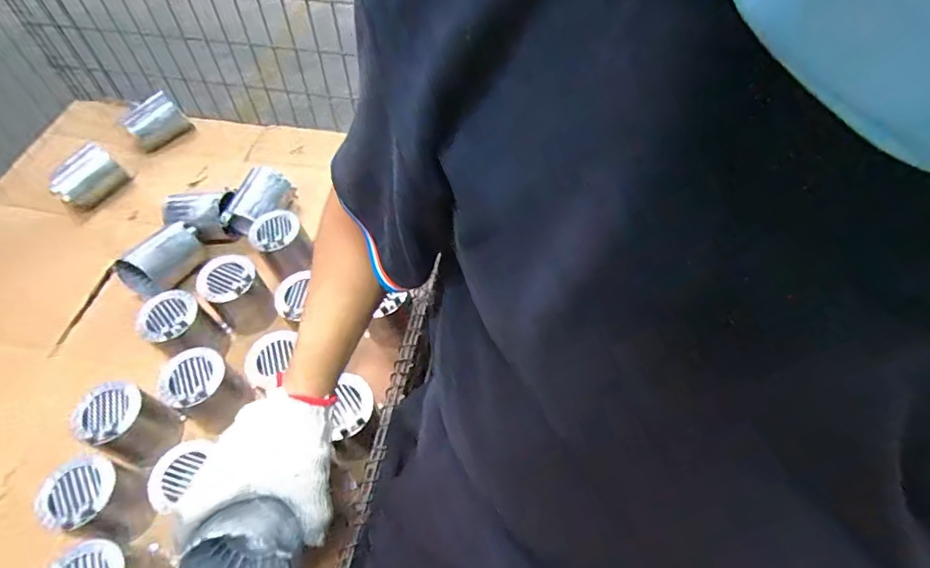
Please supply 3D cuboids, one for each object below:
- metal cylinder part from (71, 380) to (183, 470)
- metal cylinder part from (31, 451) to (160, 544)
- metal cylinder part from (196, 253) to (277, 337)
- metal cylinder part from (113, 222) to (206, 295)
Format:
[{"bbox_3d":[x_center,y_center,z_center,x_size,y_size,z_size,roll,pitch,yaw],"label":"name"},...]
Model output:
[{"bbox_3d":[-0.470,0.200,0.694,0.085,0.146,0.078,-1,55,1],"label":"metal cylinder part"},{"bbox_3d":[-0.463,0.276,0.631,0.091,0.116,0.086,11,56,9],"label":"metal cylinder part"},{"bbox_3d":[-0.370,0.022,0.812,0.077,0.124,0.081,-1,55,1],"label":"metal cylinder part"},{"bbox_3d":[-0.531,-0.042,0.870,0.085,0.074,0.139,33,62,22],"label":"metal cylinder part"}]

